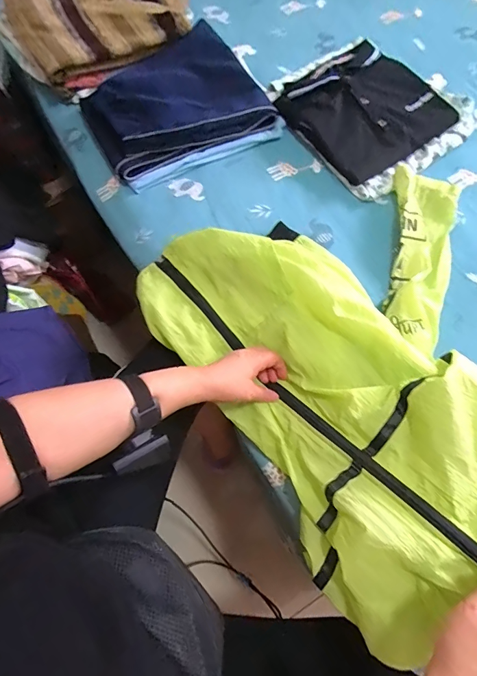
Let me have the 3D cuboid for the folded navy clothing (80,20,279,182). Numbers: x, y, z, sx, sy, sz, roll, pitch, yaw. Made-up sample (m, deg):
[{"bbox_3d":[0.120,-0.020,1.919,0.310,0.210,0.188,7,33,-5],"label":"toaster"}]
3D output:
[{"bbox_3d":[-0.111,-0.413,0.694,0.285,0.083,0.221,-27,70,-8],"label":"folded navy clothing"}]

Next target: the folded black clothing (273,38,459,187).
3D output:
[{"bbox_3d":[0.222,-0.405,0.689,0.240,0.052,0.231,-34,71,-11],"label":"folded black clothing"}]

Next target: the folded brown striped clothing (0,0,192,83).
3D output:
[{"bbox_3d":[-0.252,-0.588,0.699,0.291,0.086,0.194,-25,70,-8],"label":"folded brown striped clothing"}]

